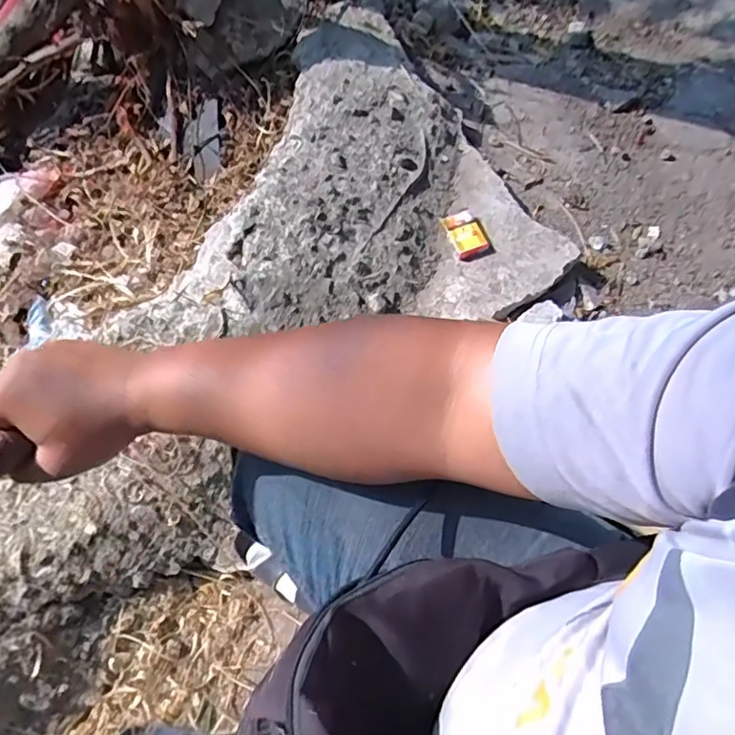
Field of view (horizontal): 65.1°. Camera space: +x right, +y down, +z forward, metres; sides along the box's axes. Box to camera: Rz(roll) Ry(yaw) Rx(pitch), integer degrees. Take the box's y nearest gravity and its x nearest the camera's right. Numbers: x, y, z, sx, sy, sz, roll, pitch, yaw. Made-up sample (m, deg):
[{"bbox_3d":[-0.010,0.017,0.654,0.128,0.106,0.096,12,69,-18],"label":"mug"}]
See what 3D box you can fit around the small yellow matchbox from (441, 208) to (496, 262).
[{"bbox_3d":[0.169,-0.222,0.964,0.060,0.019,0.093,-17,63,-13],"label":"small yellow matchbox"}]

